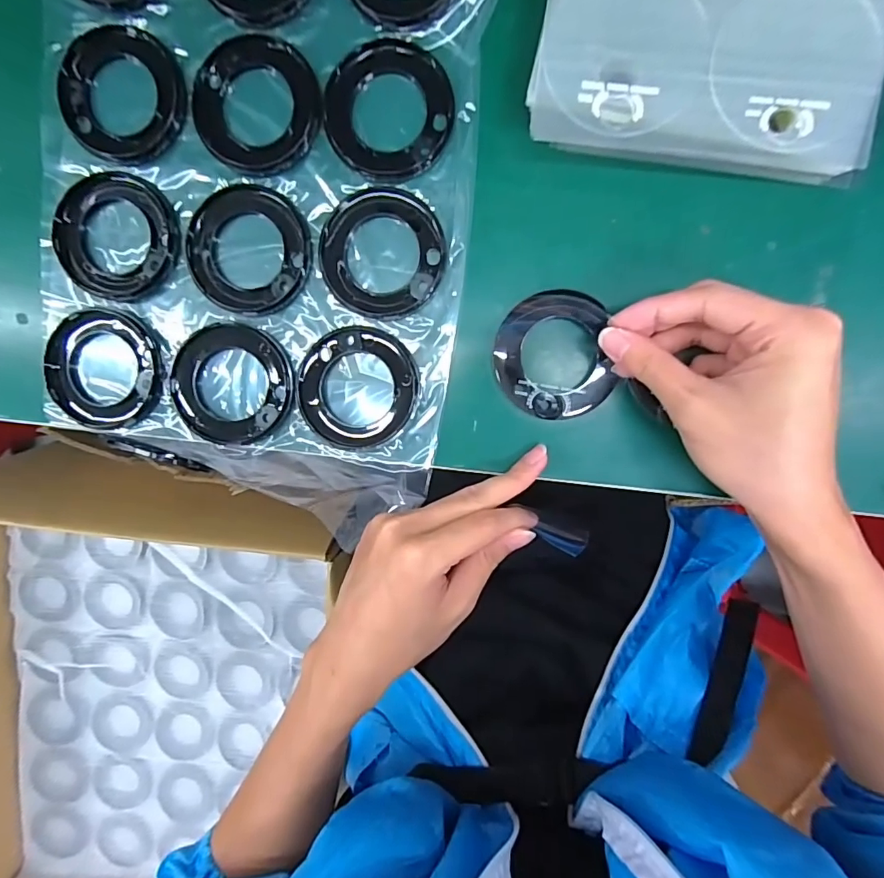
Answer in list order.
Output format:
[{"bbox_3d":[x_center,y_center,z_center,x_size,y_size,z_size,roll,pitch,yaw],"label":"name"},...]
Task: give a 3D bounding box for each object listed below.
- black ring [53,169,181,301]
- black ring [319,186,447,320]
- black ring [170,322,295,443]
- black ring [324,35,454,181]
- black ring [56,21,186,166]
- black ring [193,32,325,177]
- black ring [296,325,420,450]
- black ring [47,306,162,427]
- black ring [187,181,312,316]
[{"bbox_3d":[-0.206,-0.128,0.308,0.076,0.007,0.075,0,98,4],"label":"black ring"},{"bbox_3d":[-0.037,-0.115,0.302,0.075,0.004,0.078,0,98,4],"label":"black ring"},{"bbox_3d":[-0.135,-0.035,0.313,0.075,0.007,0.076,0,98,4],"label":"black ring"},{"bbox_3d":[-0.031,-0.198,0.292,0.076,0.004,0.078,0,98,4],"label":"black ring"},{"bbox_3d":[-0.195,-0.210,0.295,0.076,0.007,0.074,0,98,4],"label":"black ring"},{"bbox_3d":[-0.113,-0.204,0.295,0.080,0.004,0.075,0,98,4],"label":"black ring"},{"bbox_3d":[-0.054,-0.032,0.310,0.077,0.005,0.075,0,98,4],"label":"black ring"},{"bbox_3d":[-0.218,-0.045,0.316,0.076,0.007,0.074,0,98,4],"label":"black ring"},{"bbox_3d":[-0.122,-0.120,0.305,0.072,0.004,0.083,-29,95,7],"label":"black ring"}]

